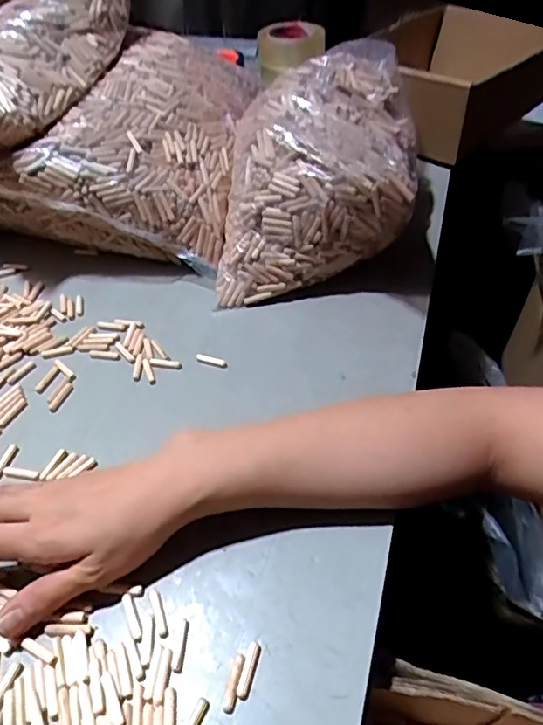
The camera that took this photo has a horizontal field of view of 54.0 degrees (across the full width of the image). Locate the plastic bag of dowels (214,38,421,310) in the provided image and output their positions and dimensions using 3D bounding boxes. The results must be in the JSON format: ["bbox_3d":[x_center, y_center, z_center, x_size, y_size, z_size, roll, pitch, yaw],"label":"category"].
[{"bbox_3d":[0.054,-0.193,0.564,0.189,0.153,0.241,5,48,8],"label":"plastic bag of dowels"}]

